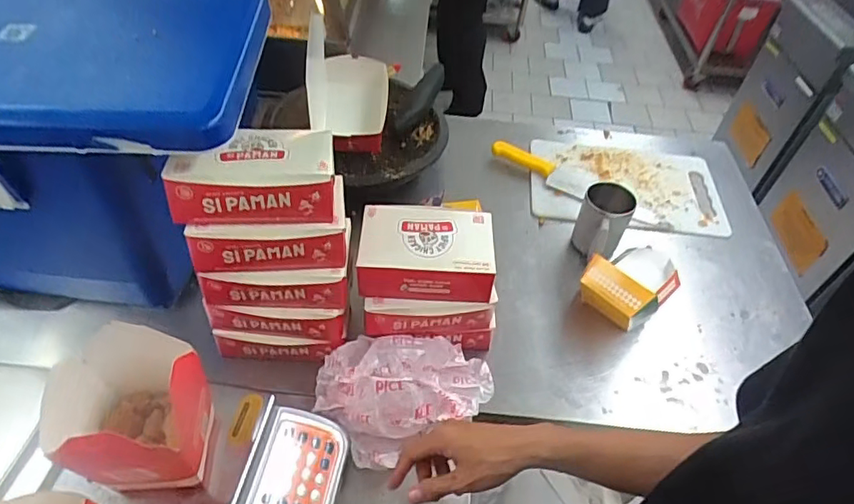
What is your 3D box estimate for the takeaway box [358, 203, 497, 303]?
[{"bbox_3d":[0.000,-0.001,0.722,0.175,0.065,0.115,3,47,-3],"label":"takeaway box"}]

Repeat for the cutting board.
[{"bbox_3d":[0.392,-0.137,1.081,0.368,0.016,0.245,6,50,0],"label":"cutting board"}]

